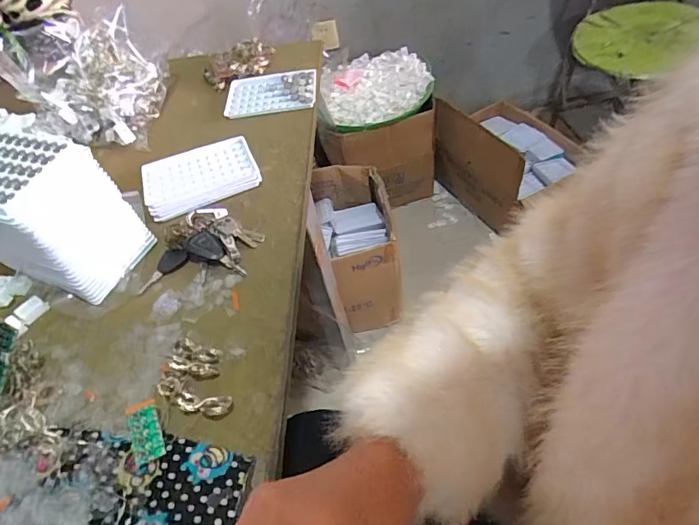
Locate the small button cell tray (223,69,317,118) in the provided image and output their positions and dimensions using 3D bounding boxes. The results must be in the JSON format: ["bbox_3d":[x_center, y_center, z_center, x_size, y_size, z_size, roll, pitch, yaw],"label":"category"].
[{"bbox_3d":[-0.115,-0.249,0.665,0.133,0.009,0.084,-5,55,9],"label":"small button cell tray"}]

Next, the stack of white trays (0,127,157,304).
[{"bbox_3d":[-0.300,-0.049,0.445,0.139,0.120,0.097,12,53,17],"label":"stack of white trays"}]

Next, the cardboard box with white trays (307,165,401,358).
[{"bbox_3d":[0.030,-0.031,1.168,0.161,0.282,0.314,-10,50,2],"label":"cardboard box with white trays"}]

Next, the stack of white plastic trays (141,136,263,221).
[{"bbox_3d":[-0.179,-0.105,0.550,0.132,0.017,0.090,-22,50,-8],"label":"stack of white plastic trays"}]

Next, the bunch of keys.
[{"bbox_3d":[-0.156,-0.017,0.469,0.125,0.024,0.082,-25,51,-11],"label":"bunch of keys"}]

